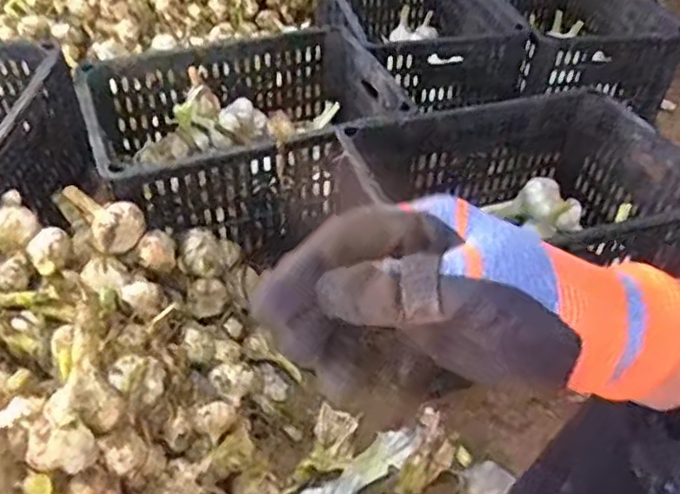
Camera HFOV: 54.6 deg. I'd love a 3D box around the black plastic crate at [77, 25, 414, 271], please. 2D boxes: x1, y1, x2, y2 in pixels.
[{"bbox_3d":[-0.133,-0.147,0.955,0.397,0.199,0.267,-11,47,-16],"label":"black plastic crate"}]

